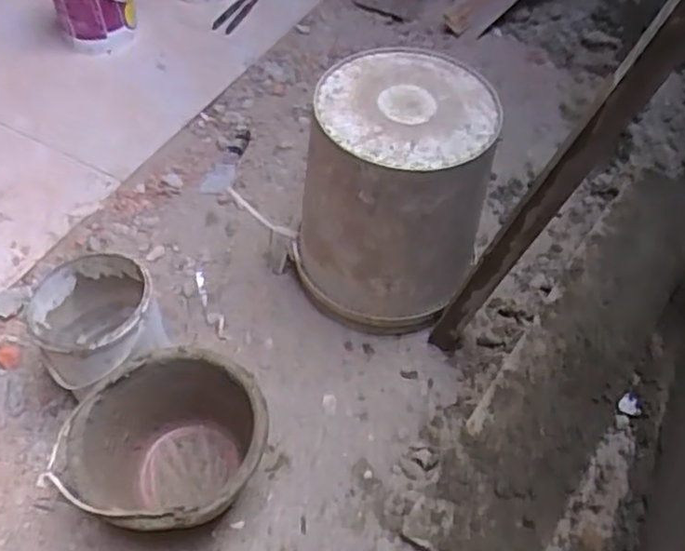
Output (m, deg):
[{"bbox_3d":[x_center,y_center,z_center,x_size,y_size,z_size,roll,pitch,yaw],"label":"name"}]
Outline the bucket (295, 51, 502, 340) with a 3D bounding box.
[{"bbox_3d":[0.075,-0.126,1.150,0.287,0.360,0.291,7,53,6],"label":"bucket"}]

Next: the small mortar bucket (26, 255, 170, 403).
[{"bbox_3d":[-0.370,0.095,1.121,0.182,0.193,0.217,-16,55,-10],"label":"small mortar bucket"}]

